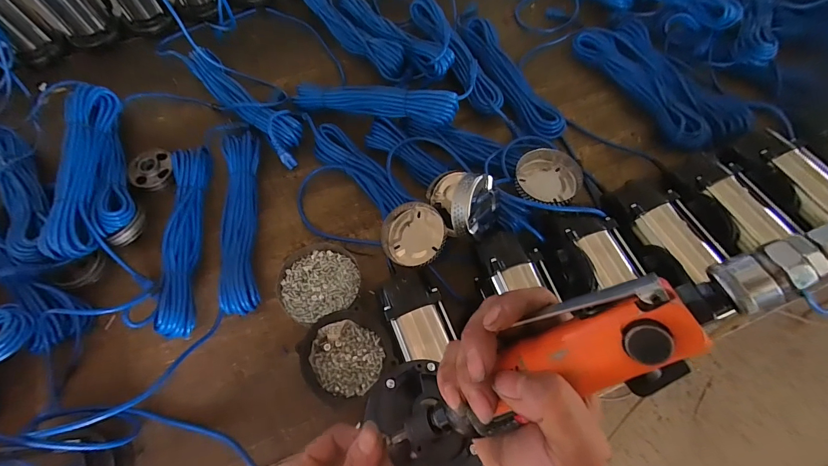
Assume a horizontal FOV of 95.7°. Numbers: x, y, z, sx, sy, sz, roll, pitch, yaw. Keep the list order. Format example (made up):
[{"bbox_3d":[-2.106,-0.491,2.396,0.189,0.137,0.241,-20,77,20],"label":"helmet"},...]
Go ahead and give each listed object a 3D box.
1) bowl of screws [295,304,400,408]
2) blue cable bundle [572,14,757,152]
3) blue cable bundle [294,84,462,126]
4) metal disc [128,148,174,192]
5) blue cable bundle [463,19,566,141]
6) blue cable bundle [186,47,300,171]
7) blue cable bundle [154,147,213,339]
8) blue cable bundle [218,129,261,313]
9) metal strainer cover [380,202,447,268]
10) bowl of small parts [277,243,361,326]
[{"bbox_3d":[-0.097,0.185,0.564,0.125,0.076,0.118,0,66,1],"label":"bowl of screws"},{"bbox_3d":[0.499,-0.321,0.773,0.170,0.037,0.361,-24,68,-9],"label":"blue cable bundle"},{"bbox_3d":[-0.082,-0.250,0.709,0.331,0.063,0.064,15,67,8],"label":"blue cable bundle"},{"bbox_3d":[-0.506,-0.122,0.725,0.083,0.028,0.086,0,66,1],"label":"metal disc"},{"bbox_3d":[0.197,-0.322,0.782,0.092,0.036,0.346,-22,67,-8],"label":"blue cable bundle"},{"bbox_3d":[-0.345,-0.278,0.762,0.085,0.037,0.368,-42,72,-16],"label":"blue cable bundle"},{"bbox_3d":[-0.401,0.001,0.649,0.062,0.039,0.349,-7,66,-2],"label":"blue cable bundle"},{"bbox_3d":[-0.307,-0.026,0.664,0.069,0.043,0.347,-9,66,-3],"label":"blue cable bundle"},{"bbox_3d":[-0.001,0.002,0.617,0.108,0.022,0.105,-6,78,18],"label":"metal strainer cover"},{"bbox_3d":[-0.156,0.078,0.628,0.127,0.039,0.133,0,66,1],"label":"bowl of small parts"}]

